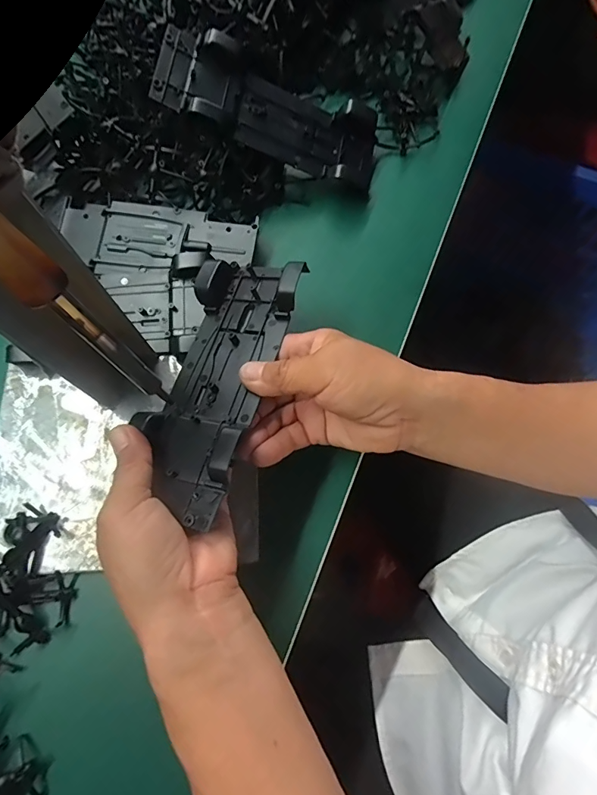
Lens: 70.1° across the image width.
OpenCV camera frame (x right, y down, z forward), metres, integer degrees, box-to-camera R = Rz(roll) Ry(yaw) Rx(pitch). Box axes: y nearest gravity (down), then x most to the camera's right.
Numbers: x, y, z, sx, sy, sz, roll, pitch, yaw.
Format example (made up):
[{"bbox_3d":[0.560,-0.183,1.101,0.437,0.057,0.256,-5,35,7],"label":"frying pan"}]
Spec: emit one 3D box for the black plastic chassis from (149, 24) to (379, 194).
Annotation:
[{"bbox_3d":[-0.017,-0.239,0.360,0.194,0.032,0.081,12,69,-22],"label":"black plastic chassis"}]

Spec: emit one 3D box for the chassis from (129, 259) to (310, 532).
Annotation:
[{"bbox_3d":[-0.052,-0.018,0.275,0.076,0.037,0.189,10,63,4],"label":"chassis"}]

